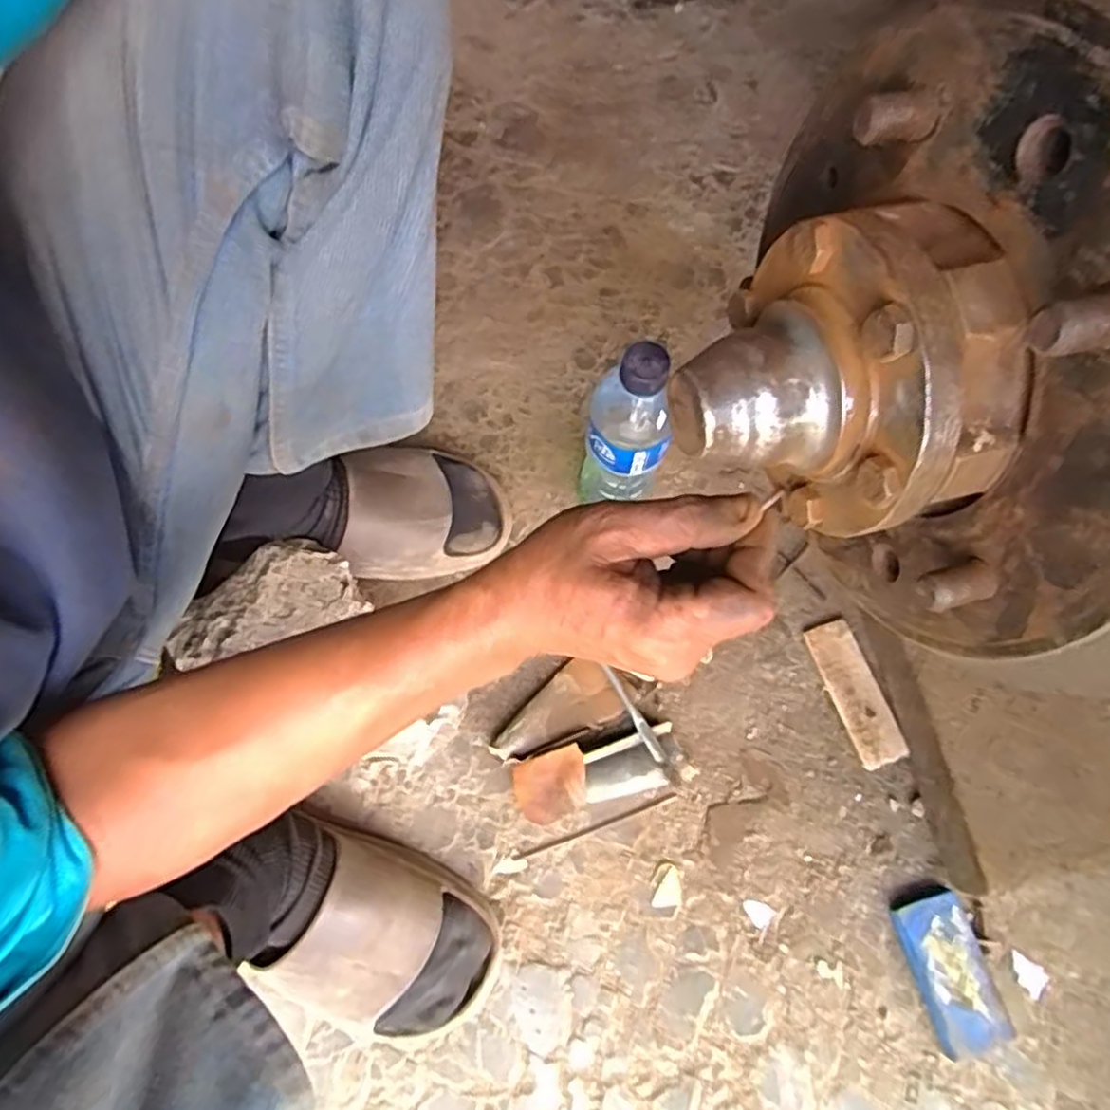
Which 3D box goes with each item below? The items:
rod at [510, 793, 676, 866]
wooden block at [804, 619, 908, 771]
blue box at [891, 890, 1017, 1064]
[{"bbox_3d":[0.035,0.224,0.584,0.141,0.004,0.006,-18,69,-9],"label":"rod"},{"bbox_3d":[0.267,0.123,0.636,0.041,0.014,0.127,-17,68,-9],"label":"wooden block"},{"bbox_3d":[0.309,0.324,0.557,0.057,0.016,0.109,-11,68,-7],"label":"blue box"}]

